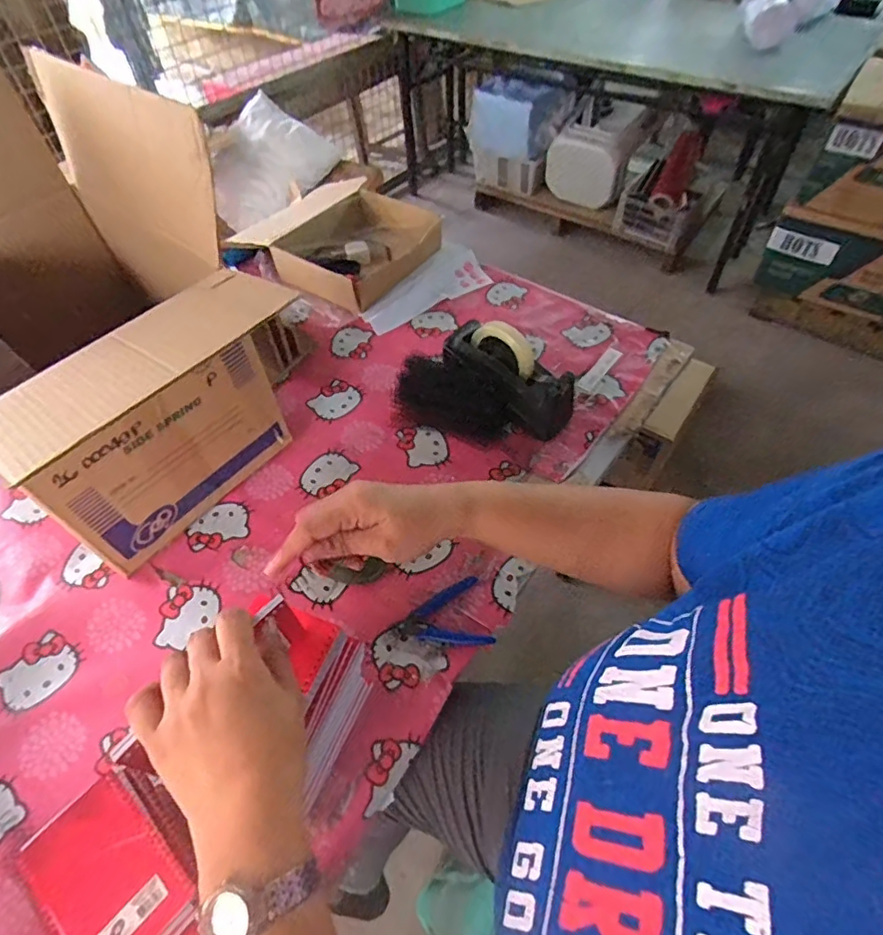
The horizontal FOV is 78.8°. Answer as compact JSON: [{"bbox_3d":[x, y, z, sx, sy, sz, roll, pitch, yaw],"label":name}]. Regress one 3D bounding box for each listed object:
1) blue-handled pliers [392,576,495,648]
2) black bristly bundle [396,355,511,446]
[{"bbox_3d":[0.000,0.180,0.641,0.105,0.015,0.088,-11,54,-6],"label":"blue-handled pliers"},{"bbox_3d":[0.014,-0.098,0.814,0.178,0.066,0.076,24,58,19],"label":"black bristly bundle"}]

